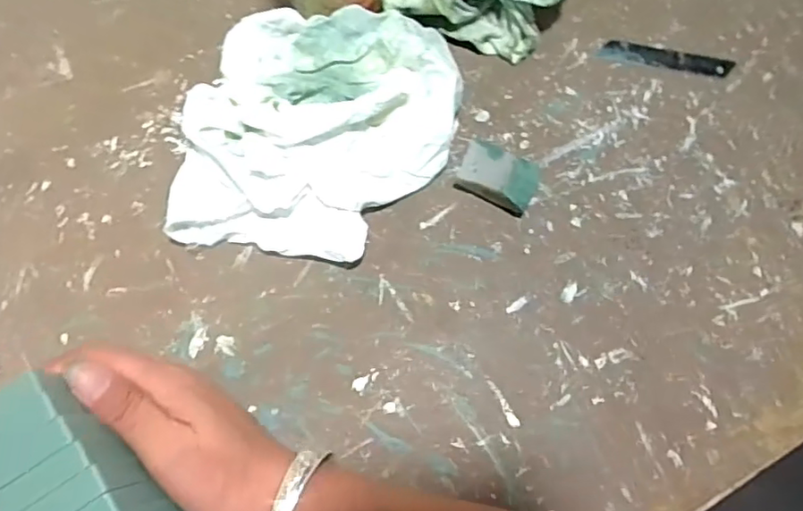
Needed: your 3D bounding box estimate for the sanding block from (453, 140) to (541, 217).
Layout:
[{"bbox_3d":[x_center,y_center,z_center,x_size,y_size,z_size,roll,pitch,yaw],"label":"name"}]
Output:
[{"bbox_3d":[0.066,-0.053,0.401,0.052,0.025,0.036,23,77,7],"label":"sanding block"}]

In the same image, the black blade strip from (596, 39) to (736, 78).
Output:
[{"bbox_3d":[0.200,-0.150,0.441,0.099,0.004,0.018,11,72,4],"label":"black blade strip"}]

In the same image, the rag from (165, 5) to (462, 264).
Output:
[{"bbox_3d":[-0.057,-0.085,0.402,0.175,0.039,0.174,13,76,4],"label":"rag"}]

